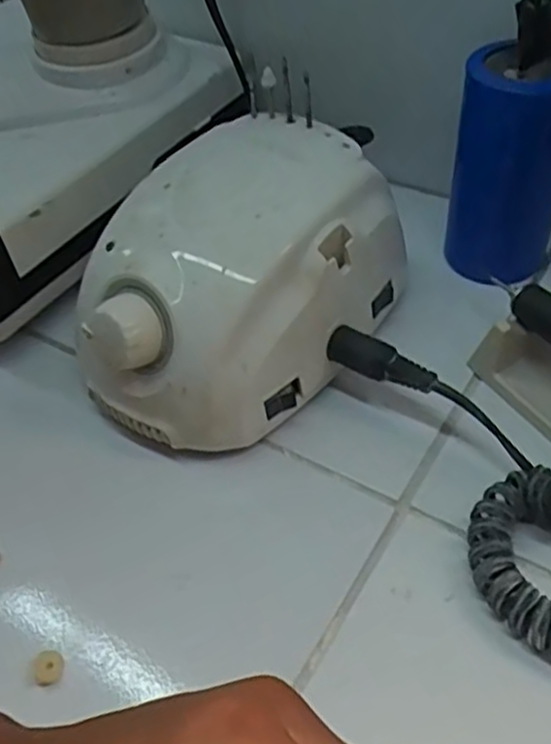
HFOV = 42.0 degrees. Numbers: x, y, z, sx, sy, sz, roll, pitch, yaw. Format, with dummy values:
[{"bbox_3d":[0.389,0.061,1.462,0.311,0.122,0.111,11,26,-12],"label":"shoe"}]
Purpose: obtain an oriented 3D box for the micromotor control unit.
[{"bbox_3d":[-0.019,-0.038,0.309,0.101,0.084,0.139,34,59,30],"label":"micromotor control unit"}]

